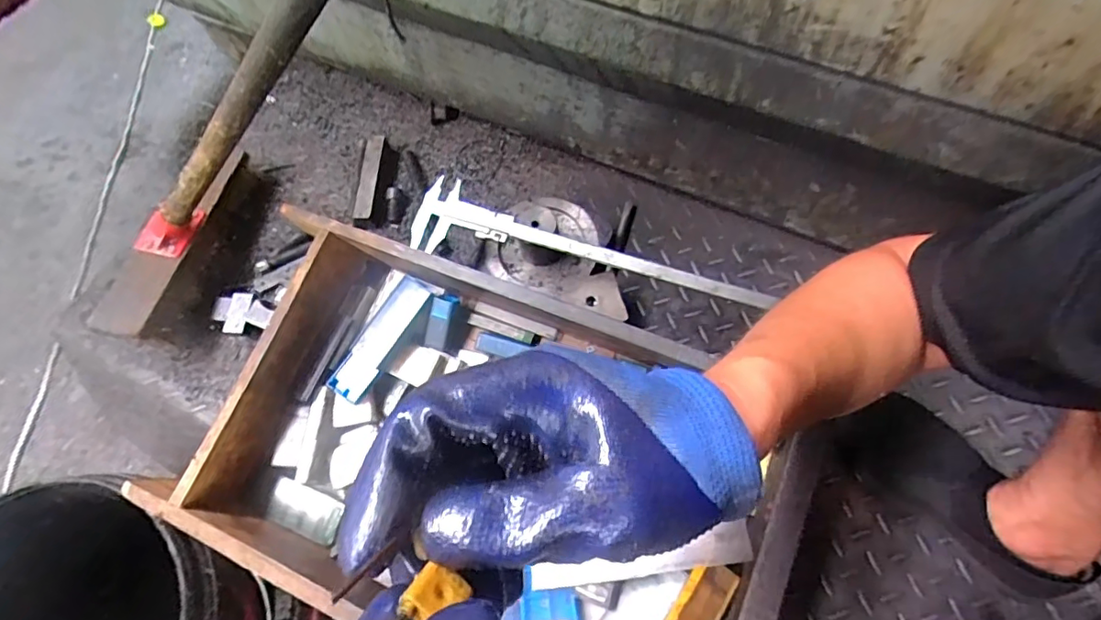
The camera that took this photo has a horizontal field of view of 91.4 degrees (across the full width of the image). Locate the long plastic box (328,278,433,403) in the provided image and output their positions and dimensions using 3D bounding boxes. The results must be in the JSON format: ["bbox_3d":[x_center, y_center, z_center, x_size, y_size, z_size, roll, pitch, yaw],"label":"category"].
[{"bbox_3d":[-0.179,0.029,0.566,0.038,0.019,0.143,31,82,13],"label":"long plastic box"}]

